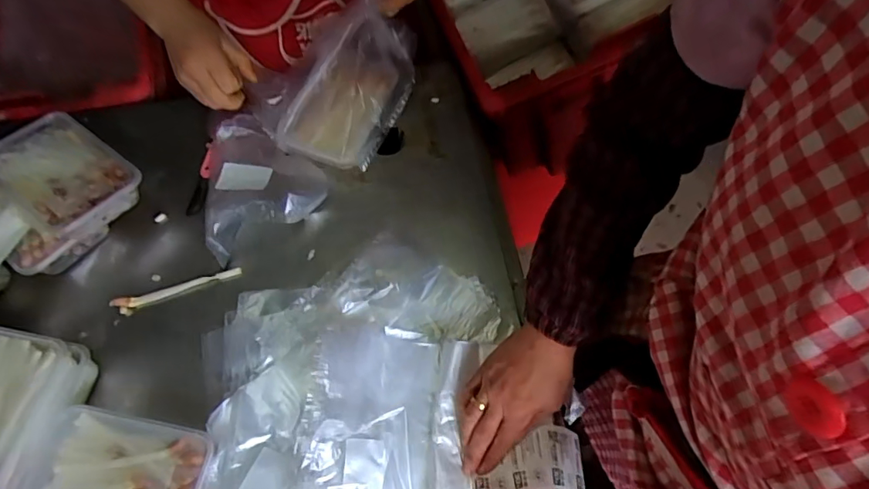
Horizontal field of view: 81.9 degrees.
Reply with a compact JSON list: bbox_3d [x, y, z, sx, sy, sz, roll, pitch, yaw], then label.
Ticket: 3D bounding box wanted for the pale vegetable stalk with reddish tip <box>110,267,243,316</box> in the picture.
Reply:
[{"bbox_3d":[-0.303,0.056,0.594,0.146,0.006,0.021,-15,87,-9],"label":"pale vegetable stalk with reddish tip"}]

